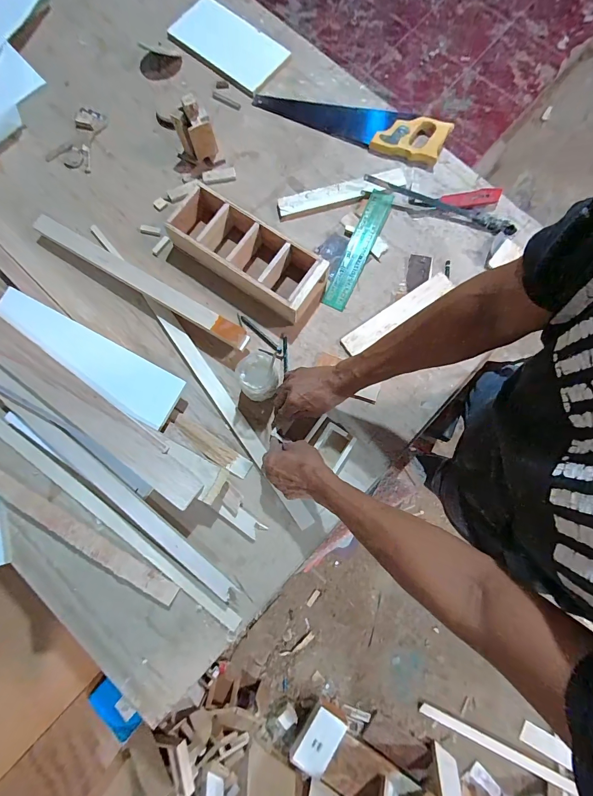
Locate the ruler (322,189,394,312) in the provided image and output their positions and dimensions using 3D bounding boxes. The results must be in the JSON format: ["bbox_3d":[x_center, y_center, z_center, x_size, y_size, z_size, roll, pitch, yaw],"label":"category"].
[{"bbox_3d":[0.119,-0.289,0.668,0.047,0.010,0.253,25,85,3],"label":"ruler"}]

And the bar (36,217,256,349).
[{"bbox_3d":[-0.290,-0.215,0.635,0.471,0.046,0.034,30,80,7],"label":"bar"}]

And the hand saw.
[{"bbox_3d":[0.108,-0.584,0.708,0.402,0.035,0.090,21,79,5],"label":"hand saw"}]

